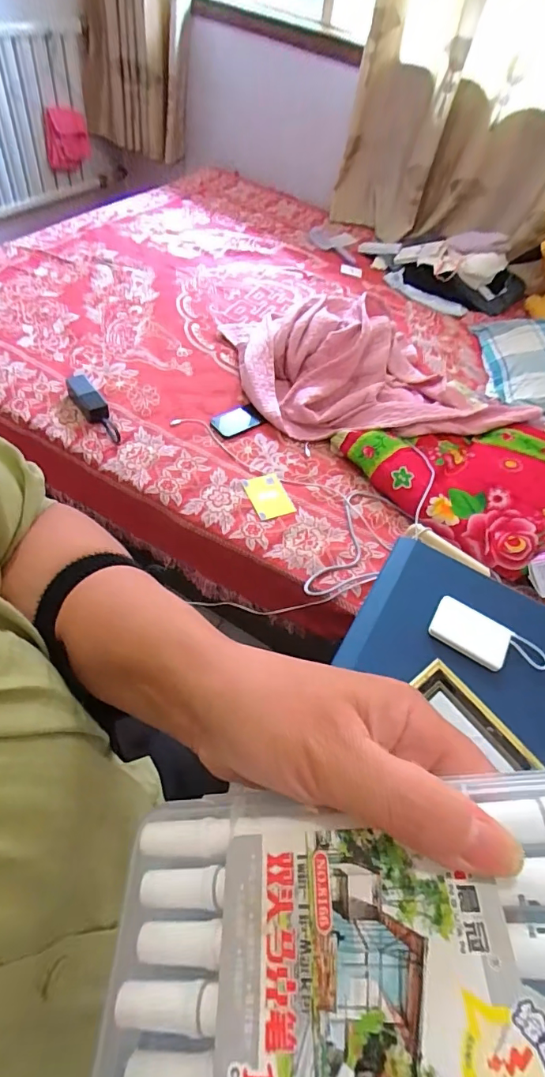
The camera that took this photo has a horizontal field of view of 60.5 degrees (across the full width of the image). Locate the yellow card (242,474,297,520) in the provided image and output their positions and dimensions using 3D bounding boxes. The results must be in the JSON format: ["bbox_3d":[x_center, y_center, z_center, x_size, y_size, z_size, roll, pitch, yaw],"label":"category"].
[{"bbox_3d":[-0.009,-0.101,1.136,0.093,0.007,0.133,-16,56,-14],"label":"yellow card"}]

